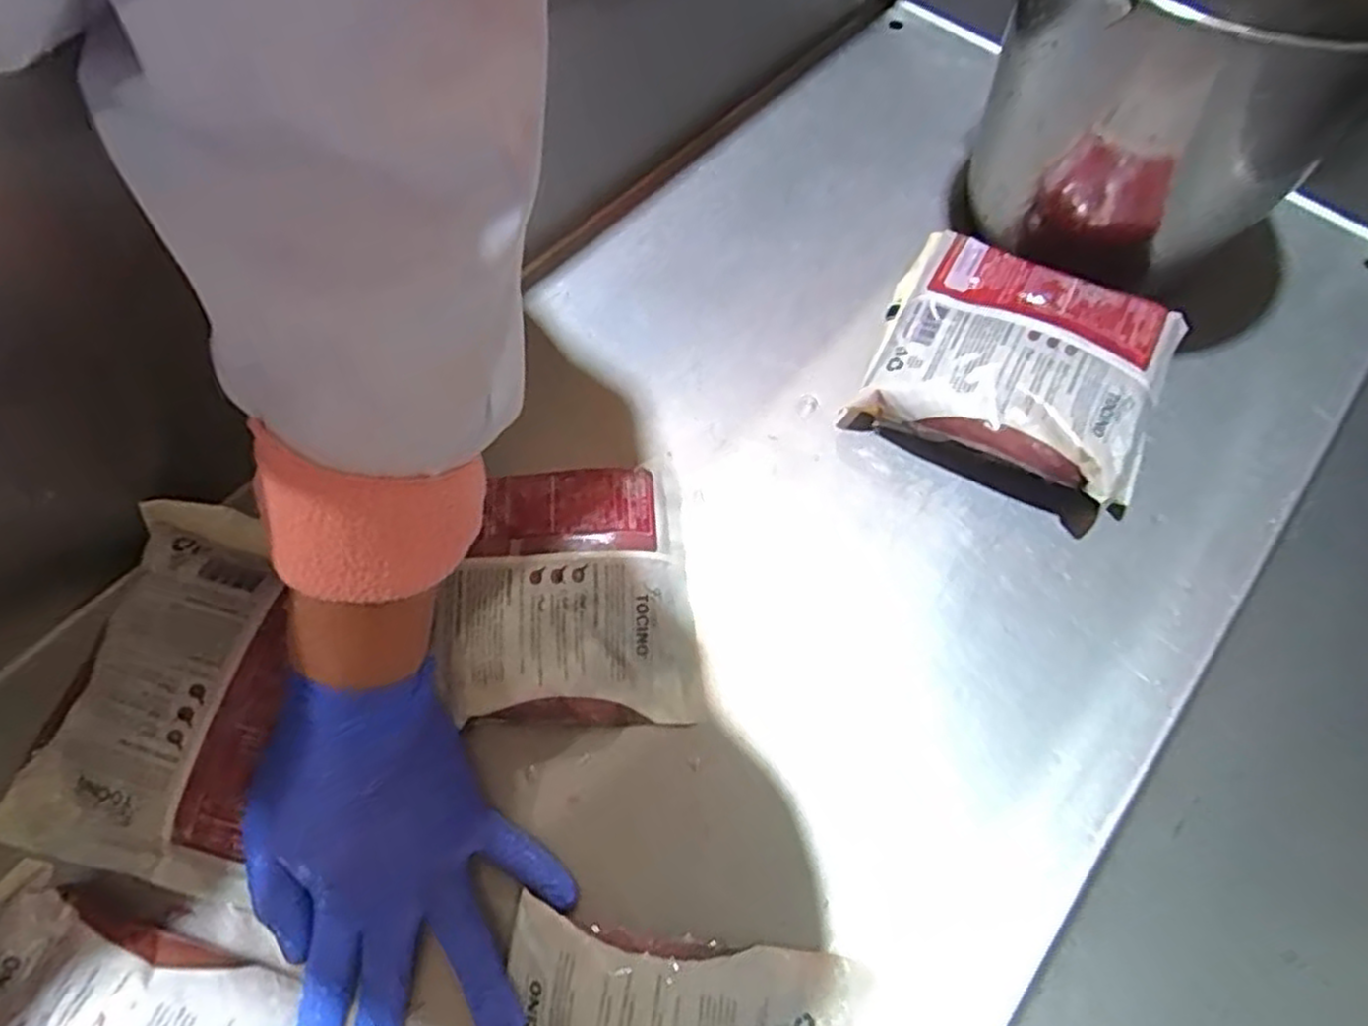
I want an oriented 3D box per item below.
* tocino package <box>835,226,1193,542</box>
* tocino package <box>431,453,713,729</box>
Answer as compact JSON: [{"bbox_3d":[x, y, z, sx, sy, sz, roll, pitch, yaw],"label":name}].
[{"bbox_3d":[0.199,-0.087,0.456,0.162,0.055,0.138,27,65,12],"label":"tocino package"},{"bbox_3d":[-0.057,0.040,0.400,0.126,0.032,0.133,-1,63,-2],"label":"tocino package"}]

